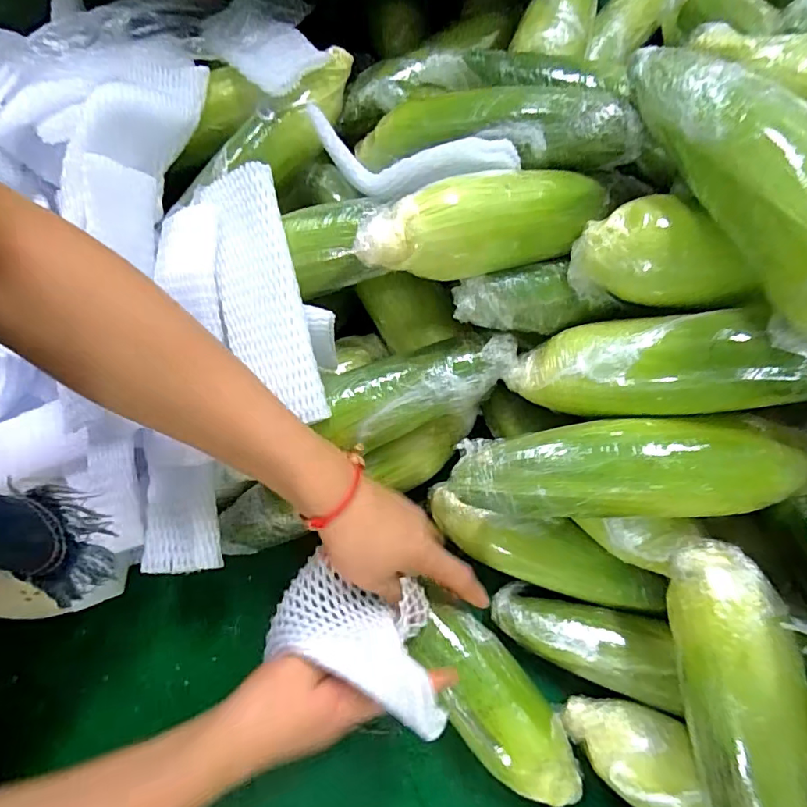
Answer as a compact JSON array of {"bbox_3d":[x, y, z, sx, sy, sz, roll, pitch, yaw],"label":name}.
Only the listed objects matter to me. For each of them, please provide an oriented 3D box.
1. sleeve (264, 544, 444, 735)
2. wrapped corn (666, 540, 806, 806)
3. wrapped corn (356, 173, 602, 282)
[{"bbox_3d":[-0.028,0.148,0.334,0.122,0.060,0.071,17,75,6],"label":"sleeve"},{"bbox_3d":[0.192,0.179,0.290,0.056,0.042,0.194,-3,74,0],"label":"wrapped corn"},{"bbox_3d":[0.050,-0.113,0.321,0.158,0.043,0.046,-14,74,-16],"label":"wrapped corn"}]

